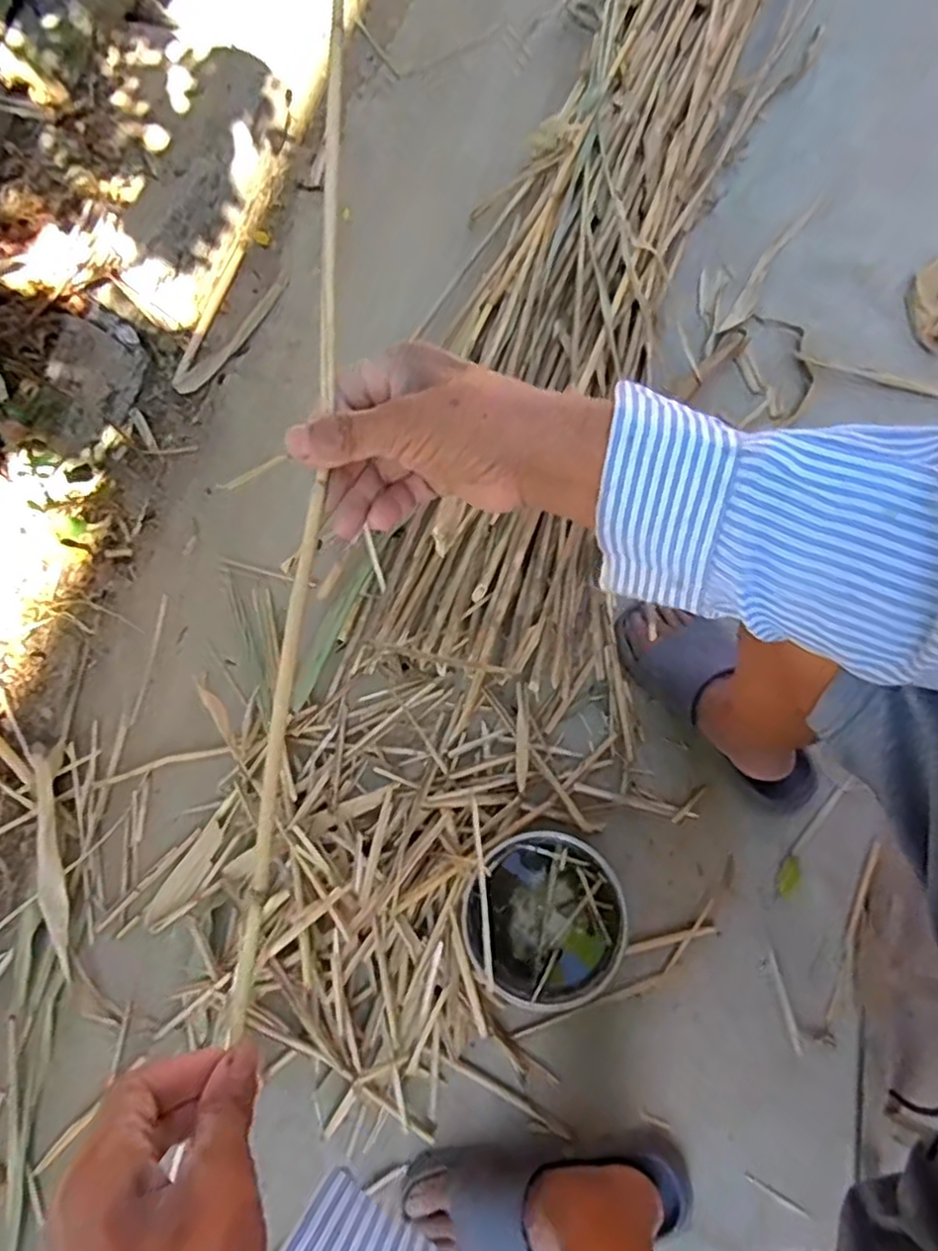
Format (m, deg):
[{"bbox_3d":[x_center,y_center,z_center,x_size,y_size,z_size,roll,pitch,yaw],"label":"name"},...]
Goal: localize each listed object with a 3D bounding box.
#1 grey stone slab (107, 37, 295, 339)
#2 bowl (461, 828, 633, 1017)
[{"bbox_3d":[-0.397,-0.642,1.044,0.131,0.123,0.456,12,75,9],"label":"grey stone slab"},{"bbox_3d":[0.078,0.299,0.723,0.159,0.075,0.156,-1,71,4],"label":"bowl"}]

